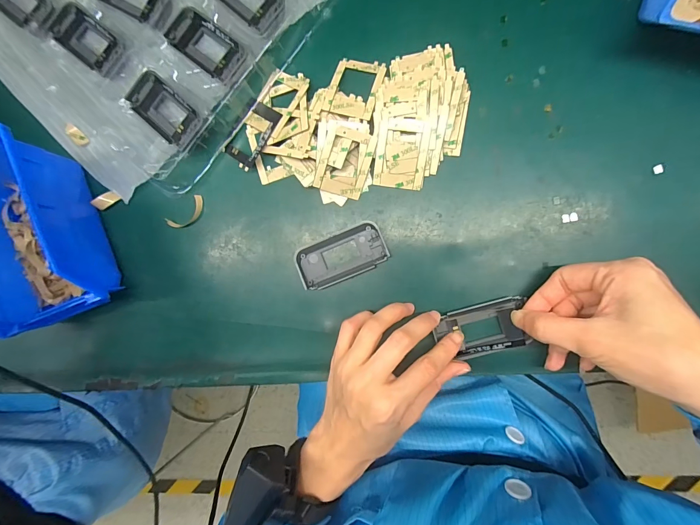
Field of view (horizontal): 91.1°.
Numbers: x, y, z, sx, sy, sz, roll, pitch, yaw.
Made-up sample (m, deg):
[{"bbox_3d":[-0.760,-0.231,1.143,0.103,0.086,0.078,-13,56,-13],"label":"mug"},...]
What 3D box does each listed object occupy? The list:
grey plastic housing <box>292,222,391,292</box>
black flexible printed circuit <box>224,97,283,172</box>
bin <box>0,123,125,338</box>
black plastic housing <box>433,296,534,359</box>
[{"bbox_3d":[-0.007,-0.005,0.289,0.075,0.008,0.039,-22,89,7],"label":"grey plastic housing"},{"bbox_3d":[-0.084,-0.109,0.293,0.038,0.009,0.054,33,95,5],"label":"black flexible printed circuit"},{"bbox_3d":[-0.272,-0.018,0.287,0.106,0.076,0.137,-20,89,7],"label":"bin"},{"bbox_3d":[0.106,0.053,0.275,0.071,0.012,0.037,-16,90,7],"label":"black plastic housing"}]

